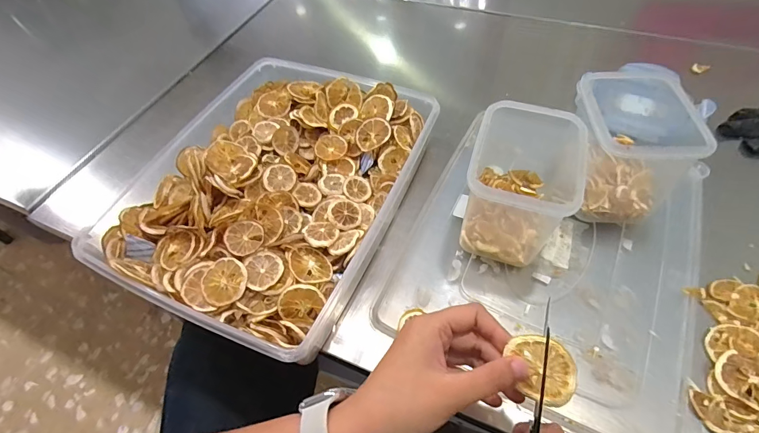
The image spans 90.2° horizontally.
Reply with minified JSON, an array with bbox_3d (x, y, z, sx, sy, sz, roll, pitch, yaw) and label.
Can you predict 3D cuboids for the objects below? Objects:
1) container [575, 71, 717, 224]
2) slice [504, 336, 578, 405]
[{"bbox_3d":[0.263,-0.071,0.412,0.105,0.118,0.125,7,58,10],"label":"container"},{"bbox_3d":[0.111,0.103,0.256,0.038,0.006,0.042,-3,79,25],"label":"slice"}]

